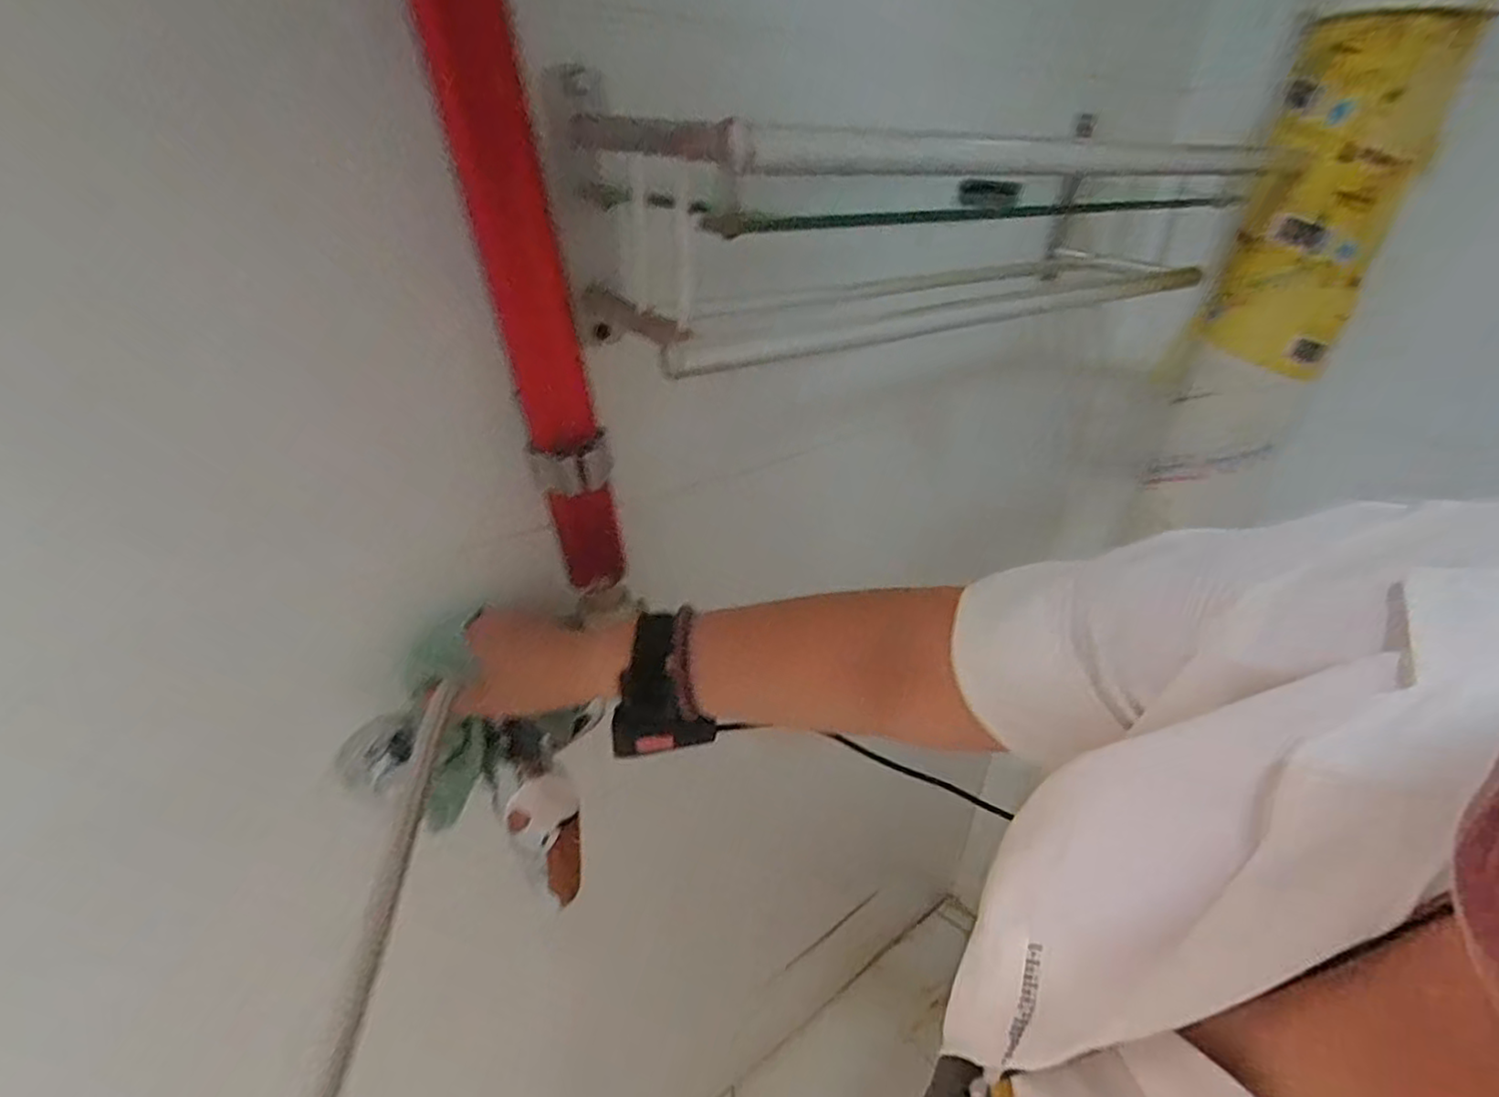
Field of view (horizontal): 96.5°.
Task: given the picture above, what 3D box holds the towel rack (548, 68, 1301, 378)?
[{"bbox_3d":[0.183,-0.231,0.495,0.601,0.135,0.178,-18,37,-31],"label":"towel rack"}]

